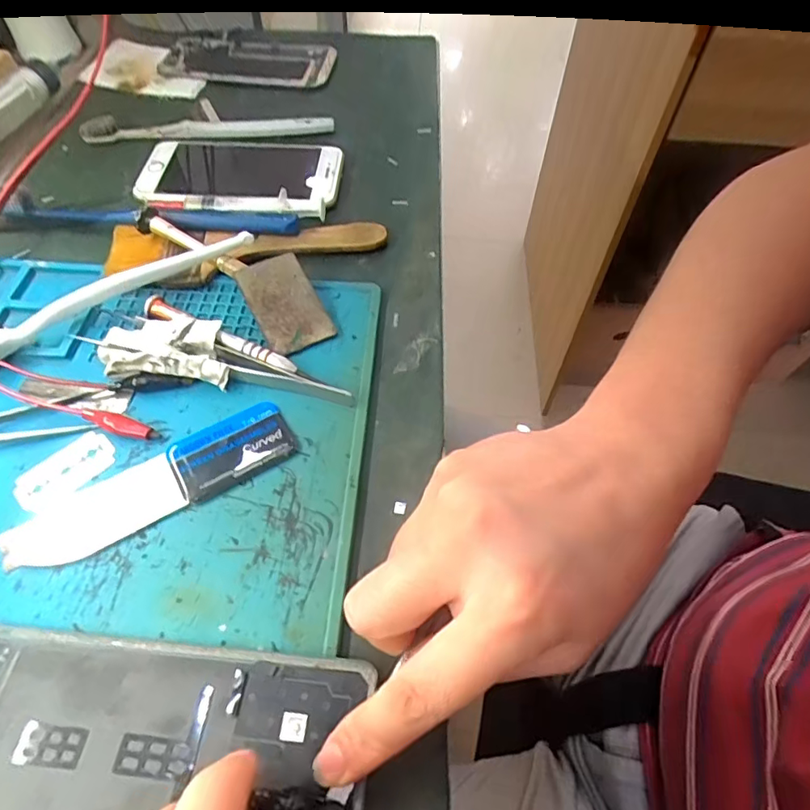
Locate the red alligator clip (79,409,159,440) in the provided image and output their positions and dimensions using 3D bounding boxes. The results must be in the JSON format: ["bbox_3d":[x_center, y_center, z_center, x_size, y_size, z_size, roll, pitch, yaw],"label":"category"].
[{"bbox_3d":[-0.136,0.010,0.256,0.038,0.007,0.009,13,56,7],"label":"red alligator clip"}]

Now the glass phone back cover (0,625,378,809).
[{"bbox_3d":[-0.093,0.119,0.185,0.154,0.004,0.071,2,55,2],"label":"glass phone back cover"}]

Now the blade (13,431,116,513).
[{"bbox_3d":[-0.156,0.029,0.246,0.024,0.004,0.042,38,62,22],"label":"blade"}]

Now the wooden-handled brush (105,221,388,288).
[{"bbox_3d":[-0.095,-0.094,0.324,0.164,0.012,0.050,-4,56,-4],"label":"wooden-handled brush"}]

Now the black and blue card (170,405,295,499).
[{"bbox_3d":[-0.081,0.020,0.252,0.053,0.004,0.035,-25,60,-18],"label":"black and blue card"}]

